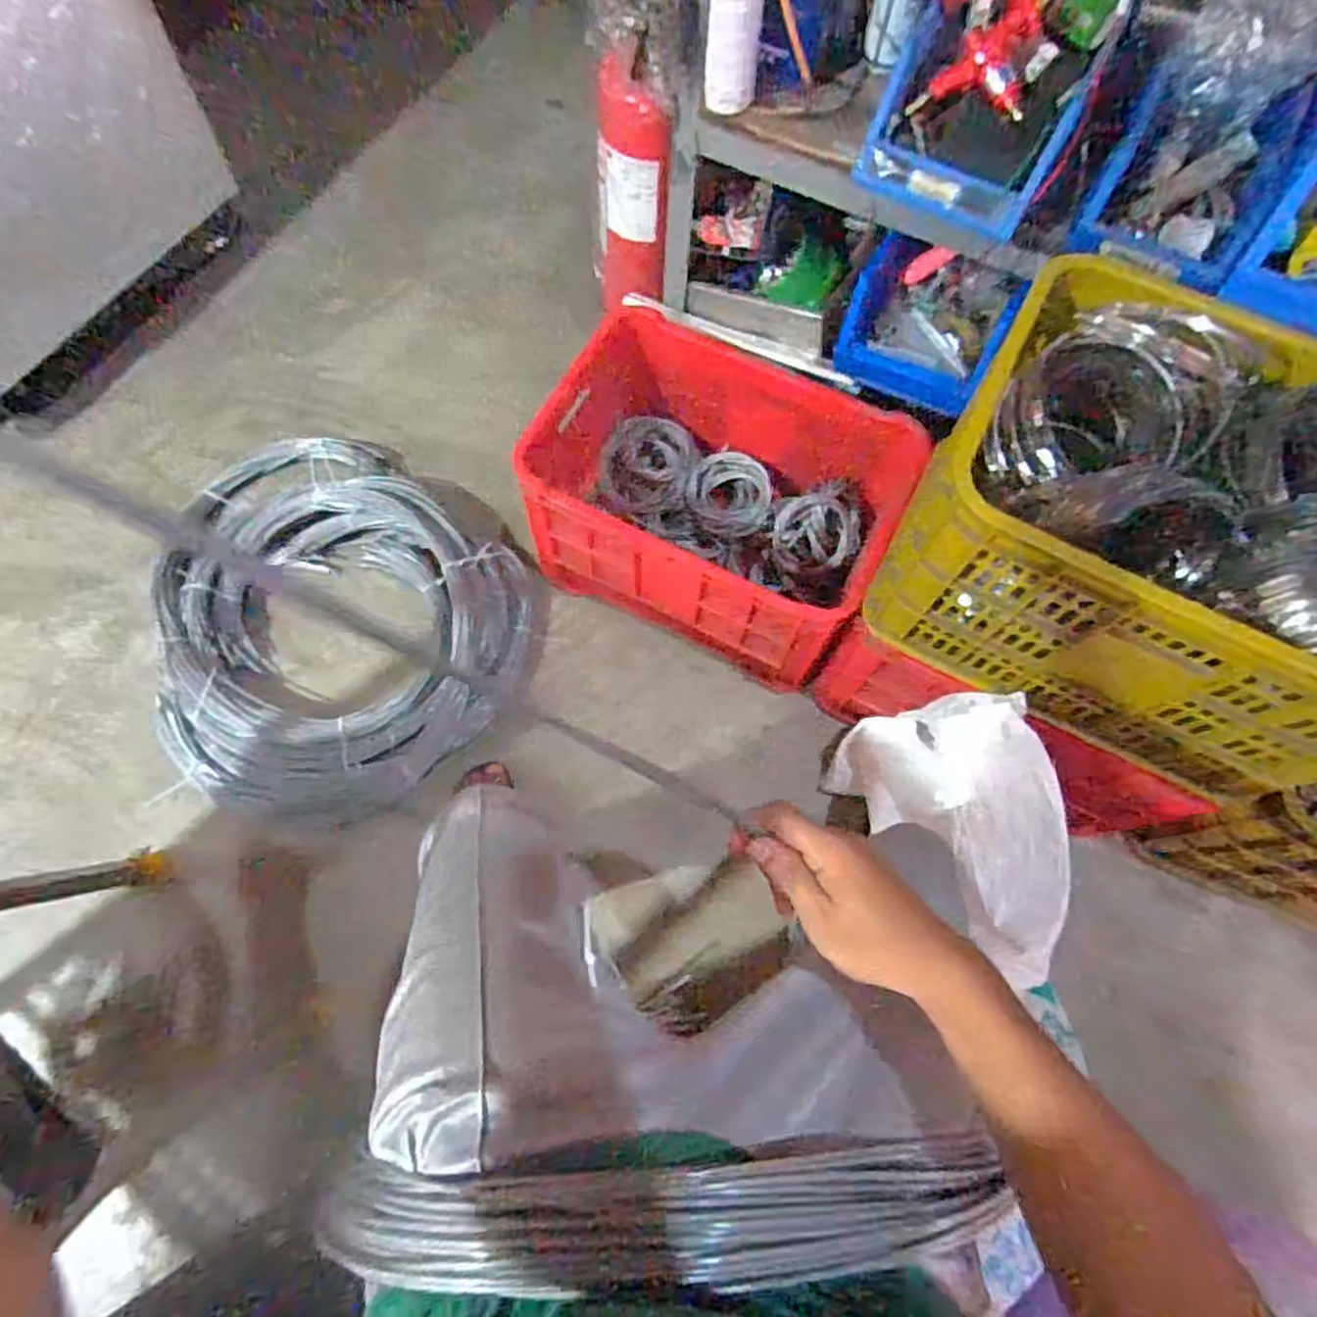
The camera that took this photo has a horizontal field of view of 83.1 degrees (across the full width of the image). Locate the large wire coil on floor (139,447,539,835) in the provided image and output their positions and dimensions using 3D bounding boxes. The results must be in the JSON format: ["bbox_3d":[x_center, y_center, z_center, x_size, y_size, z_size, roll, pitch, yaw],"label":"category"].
[{"bbox_3d":[-0.589,-0.079,1.266,0.694,0.109,0.613,40,73,13],"label":"large wire coil on floor"}]

